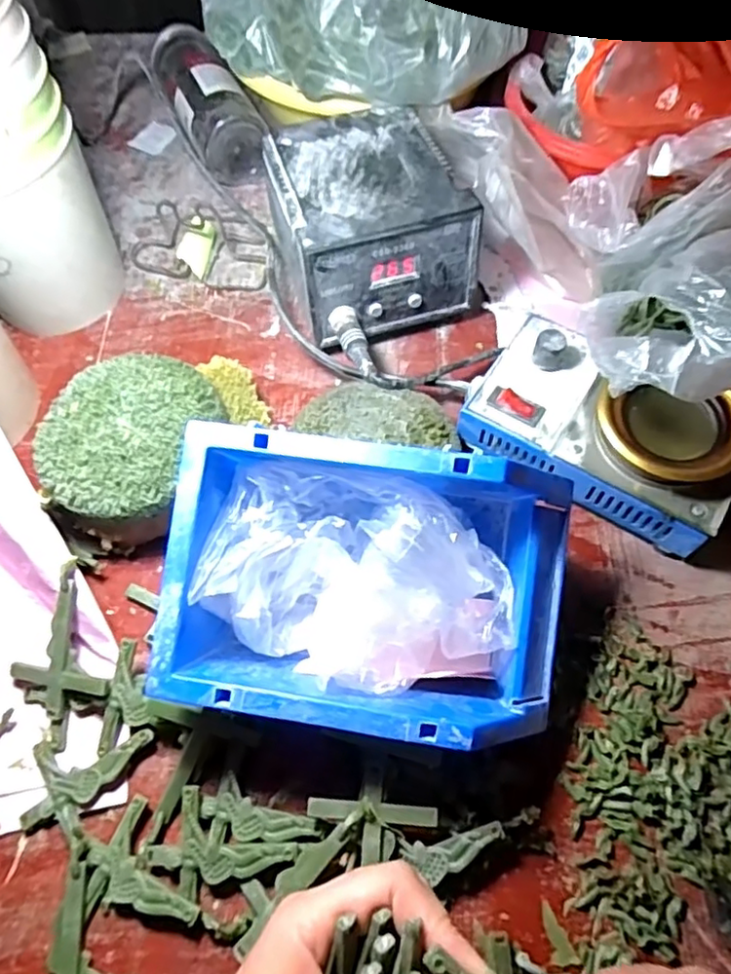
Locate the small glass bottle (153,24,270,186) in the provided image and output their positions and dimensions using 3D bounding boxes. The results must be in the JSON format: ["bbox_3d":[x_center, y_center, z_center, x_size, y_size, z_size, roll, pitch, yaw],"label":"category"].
[{"bbox_3d":[-0.134,-0.327,0.529,0.060,0.060,0.152,-23,64,-10],"label":"small glass bottle"}]

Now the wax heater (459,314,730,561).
[{"bbox_3d":[0.140,-0.033,0.366,0.152,0.063,0.090,32,68,17],"label":"wax heater"}]

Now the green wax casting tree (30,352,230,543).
[{"bbox_3d":[-0.135,-0.020,0.368,0.093,0.064,0.101,-1,62,1],"label":"green wax casting tree"}]

